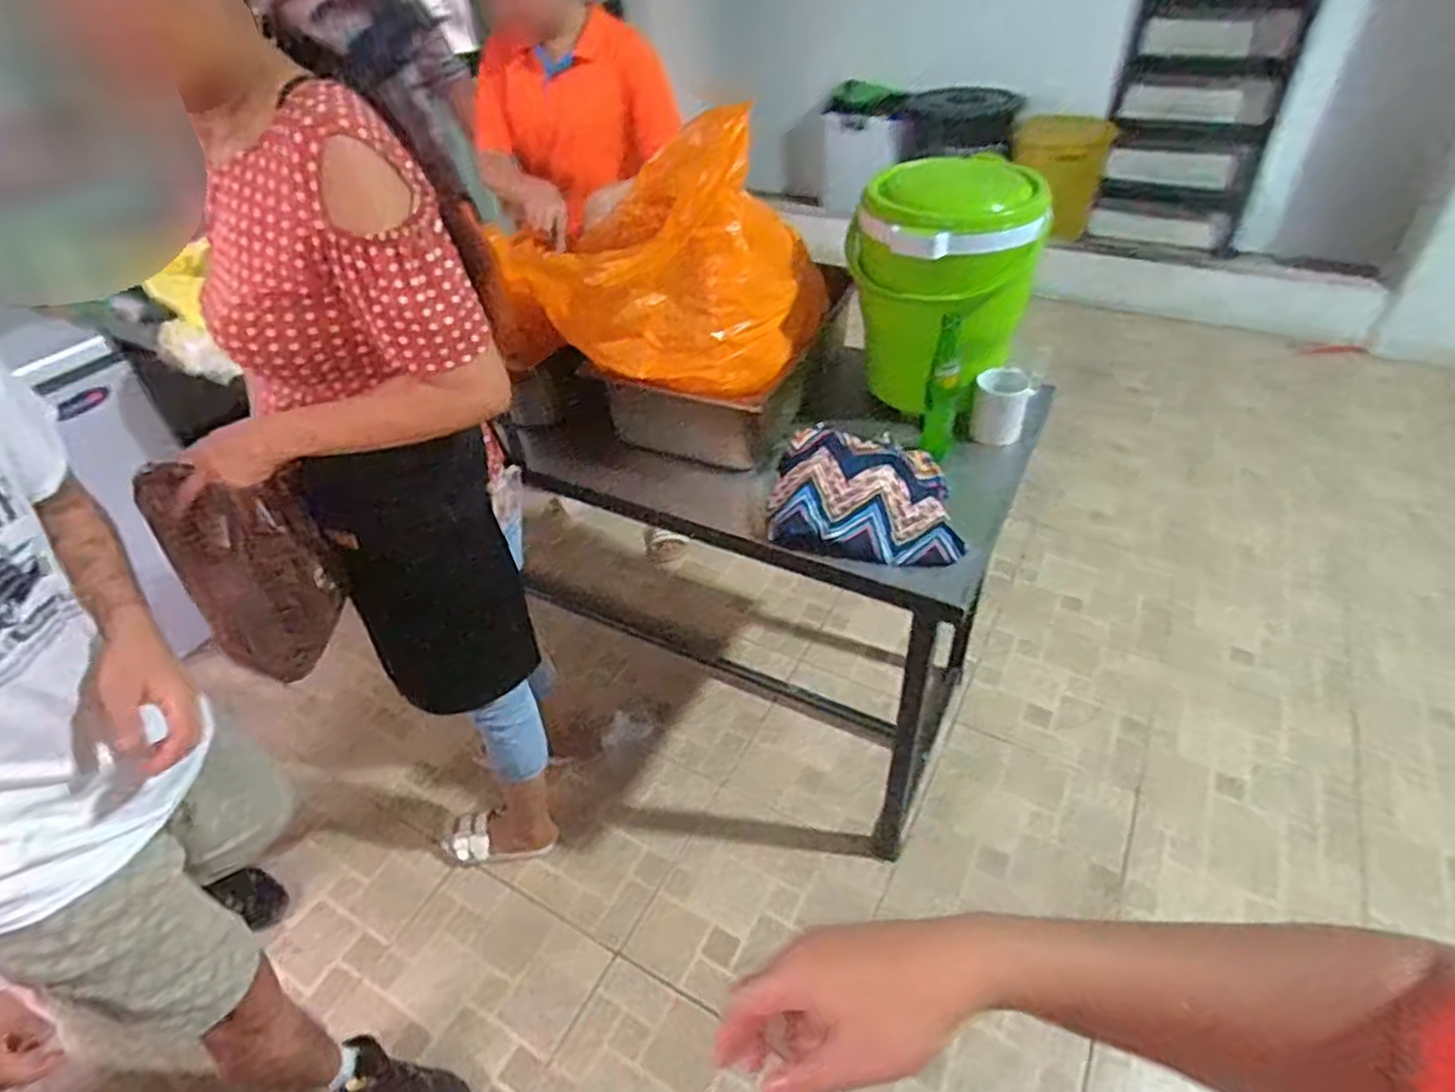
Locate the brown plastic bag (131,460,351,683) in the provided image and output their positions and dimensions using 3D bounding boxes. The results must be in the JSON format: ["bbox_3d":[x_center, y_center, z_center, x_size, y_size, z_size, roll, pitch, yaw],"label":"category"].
[{"bbox_3d":[-0.584,0.021,0.952,0.141,0.254,0.169,31,52,34],"label":"brown plastic bag"}]

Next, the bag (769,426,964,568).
[{"bbox_3d":[0.199,-0.083,1.113,0.260,0.073,0.224,5,42,10],"label":"bag"}]

